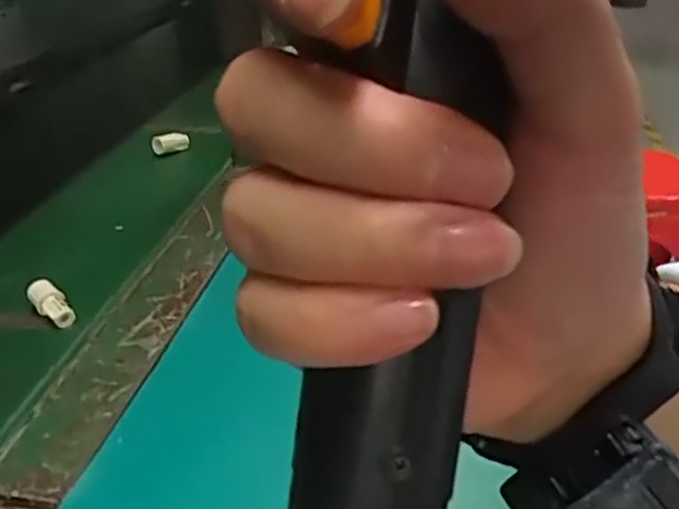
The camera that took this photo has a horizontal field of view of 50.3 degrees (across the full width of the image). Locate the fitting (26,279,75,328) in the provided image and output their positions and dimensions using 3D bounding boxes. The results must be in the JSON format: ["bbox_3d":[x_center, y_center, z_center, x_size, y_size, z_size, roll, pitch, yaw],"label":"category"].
[{"bbox_3d":[-0.204,0.033,0.511,0.042,0.017,0.016,38,45,20],"label":"fitting"}]

